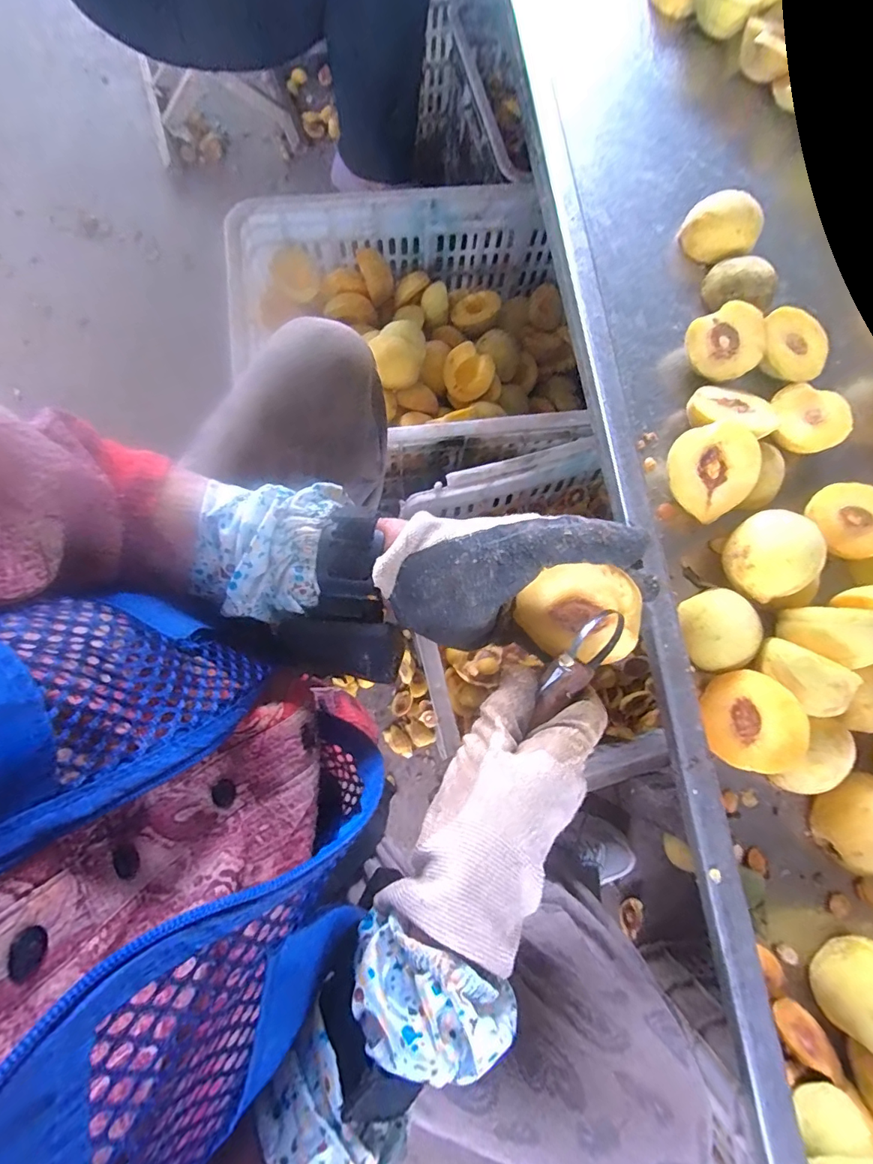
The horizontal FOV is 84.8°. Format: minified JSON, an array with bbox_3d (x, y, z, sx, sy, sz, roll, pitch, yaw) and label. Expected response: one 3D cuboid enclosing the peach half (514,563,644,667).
[{"bbox_3d":[0.086,0.017,0.288,0.066,0.028,0.056,12,117,24],"label":"peach half"}]

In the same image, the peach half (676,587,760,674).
[{"bbox_3d":[0.223,0.038,0.377,0.050,0.035,0.055,-10,103,26],"label":"peach half"}]

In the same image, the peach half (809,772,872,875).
[{"bbox_3d":[0.312,0.178,0.348,0.052,0.037,0.057,1,77,-3],"label":"peach half"}]

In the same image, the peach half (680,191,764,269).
[{"bbox_3d":[0.281,-0.349,0.469,0.070,0.039,0.058,35,78,4],"label":"peach half"}]

